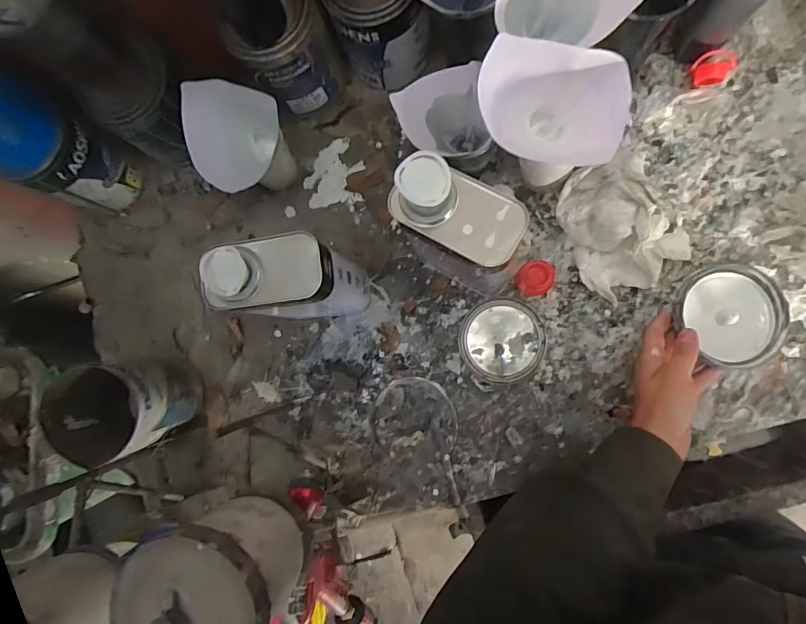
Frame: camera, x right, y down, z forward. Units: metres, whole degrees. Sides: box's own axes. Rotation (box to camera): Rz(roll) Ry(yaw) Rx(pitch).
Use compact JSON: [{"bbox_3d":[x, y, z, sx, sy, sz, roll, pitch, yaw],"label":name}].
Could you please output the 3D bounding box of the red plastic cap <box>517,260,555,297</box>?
[{"bbox_3d":[0.155,-0.040,0.543,0.043,0.013,0.039,-26,83,7],"label":"red plastic cap"}]

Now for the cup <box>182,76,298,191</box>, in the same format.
[{"bbox_3d":[-0.192,-0.201,0.567,0.094,0.130,0.108,-23,84,7],"label":"cup"}]

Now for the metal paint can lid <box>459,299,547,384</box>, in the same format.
[{"bbox_3d":[0.116,0.034,0.548,0.095,0.011,0.094,0,87,9],"label":"metal paint can lid"}]

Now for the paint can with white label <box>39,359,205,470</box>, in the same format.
[{"bbox_3d":[-0.312,0.110,0.546,0.113,0.144,0.100,-19,84,7],"label":"paint can with white label"}]

